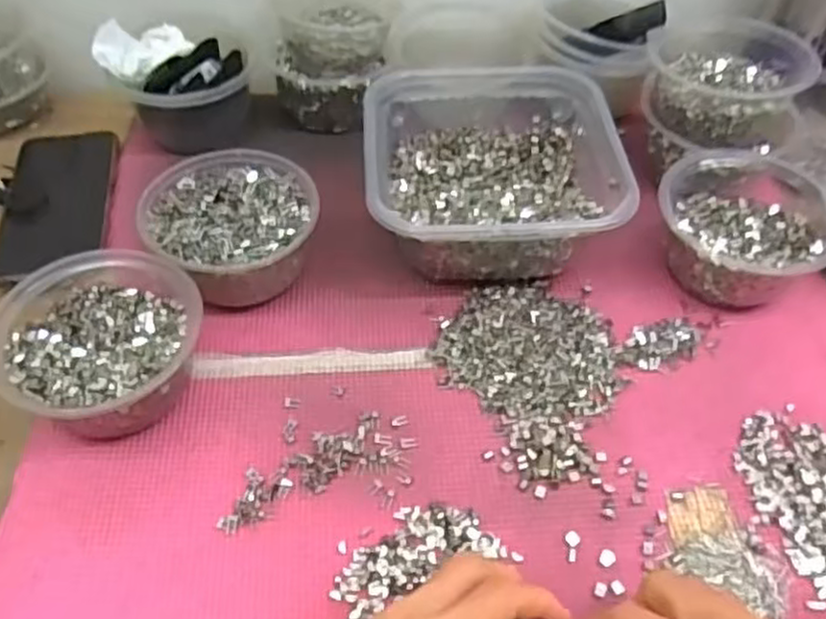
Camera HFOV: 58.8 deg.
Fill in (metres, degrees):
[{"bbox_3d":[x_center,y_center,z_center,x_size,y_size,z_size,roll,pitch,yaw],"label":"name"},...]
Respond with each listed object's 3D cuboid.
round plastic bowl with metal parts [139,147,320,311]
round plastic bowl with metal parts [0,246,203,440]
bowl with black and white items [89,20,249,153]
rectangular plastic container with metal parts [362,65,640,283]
[{"bbox_3d":[-0.122,-0.054,0.502,0.107,0.062,0.112,0,51,0],"label":"round plastic bowl with metal parts"},{"bbox_3d":[-0.185,0.022,0.437,0.113,0.060,0.109,0,51,0],"label":"round plastic bowl with metal parts"},{"bbox_3d":[-0.187,-0.179,0.594,0.104,0.084,0.089,-20,54,-15],"label":"bowl with black and white items"},{"bbox_3d":[0.055,-0.097,0.528,0.165,0.078,0.160,-1,51,-1],"label":"rectangular plastic container with metal parts"}]

